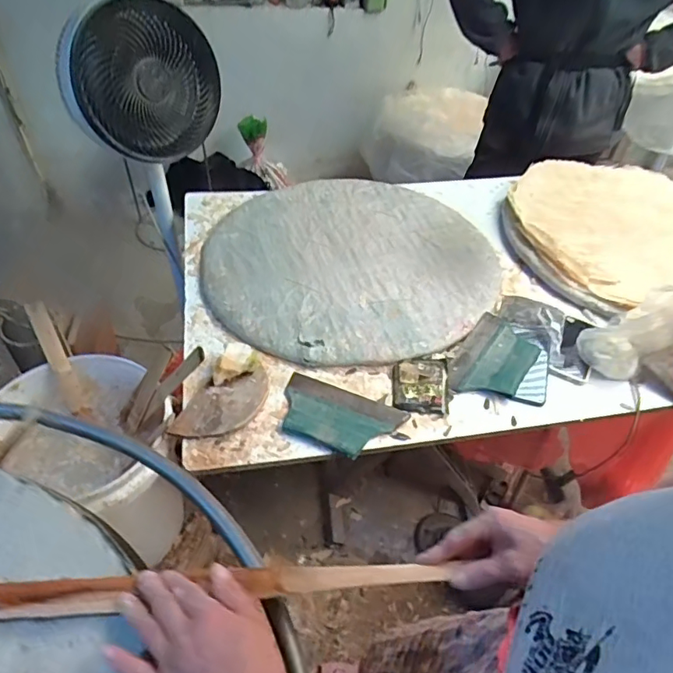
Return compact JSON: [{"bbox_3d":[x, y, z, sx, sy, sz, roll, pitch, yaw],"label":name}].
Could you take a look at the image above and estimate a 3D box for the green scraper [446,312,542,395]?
[{"bbox_3d":[0.278,0.041,0.926,0.118,0.011,0.177,25,55,27],"label":"green scraper"}]

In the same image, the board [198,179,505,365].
[{"bbox_3d":[0.038,-0.175,1.132,0.581,0.043,0.622,1,46,-1],"label":"board"}]

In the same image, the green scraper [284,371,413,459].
[{"bbox_3d":[-0.001,0.122,0.832,0.198,0.020,0.125,18,47,15],"label":"green scraper"}]

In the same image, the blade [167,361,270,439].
[{"bbox_3d":[-0.171,0.103,0.839,0.091,0.010,0.184,26,46,13],"label":"blade"}]

